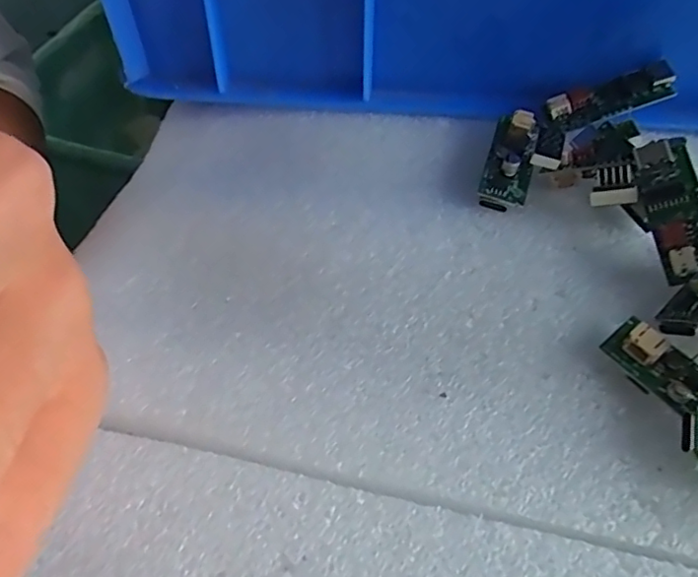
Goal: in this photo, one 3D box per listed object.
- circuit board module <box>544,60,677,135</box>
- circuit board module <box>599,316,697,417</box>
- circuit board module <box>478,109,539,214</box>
[{"bbox_3d":[0.081,-0.061,0.184,0.035,0.008,0.013,-16,50,16],"label":"circuit board module"},{"bbox_3d":[0.073,0.018,0.134,0.012,0.011,0.028,-33,58,-23],"label":"circuit board module"},{"bbox_3d":[0.050,-0.040,0.180,0.014,0.006,0.037,8,62,20],"label":"circuit board module"}]

